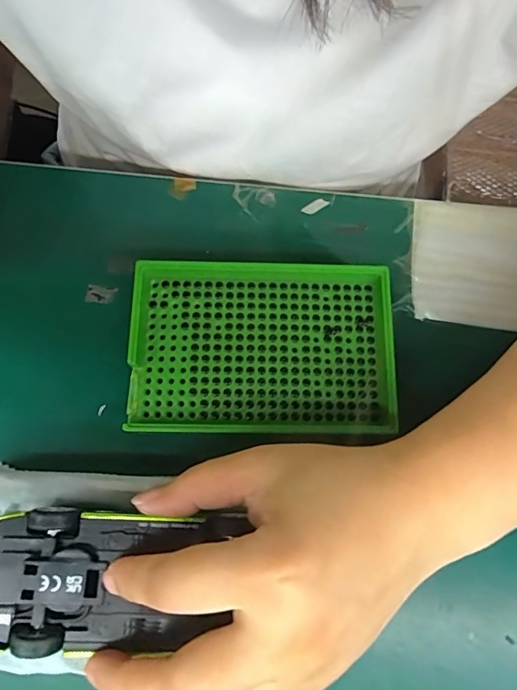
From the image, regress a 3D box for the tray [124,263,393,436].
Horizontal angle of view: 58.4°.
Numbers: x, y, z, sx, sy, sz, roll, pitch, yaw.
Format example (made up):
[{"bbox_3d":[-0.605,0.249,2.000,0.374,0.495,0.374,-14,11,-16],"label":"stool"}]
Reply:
[{"bbox_3d":[0.002,0.000,0.253,0.135,0.025,0.090,1,75,-1],"label":"tray"}]

